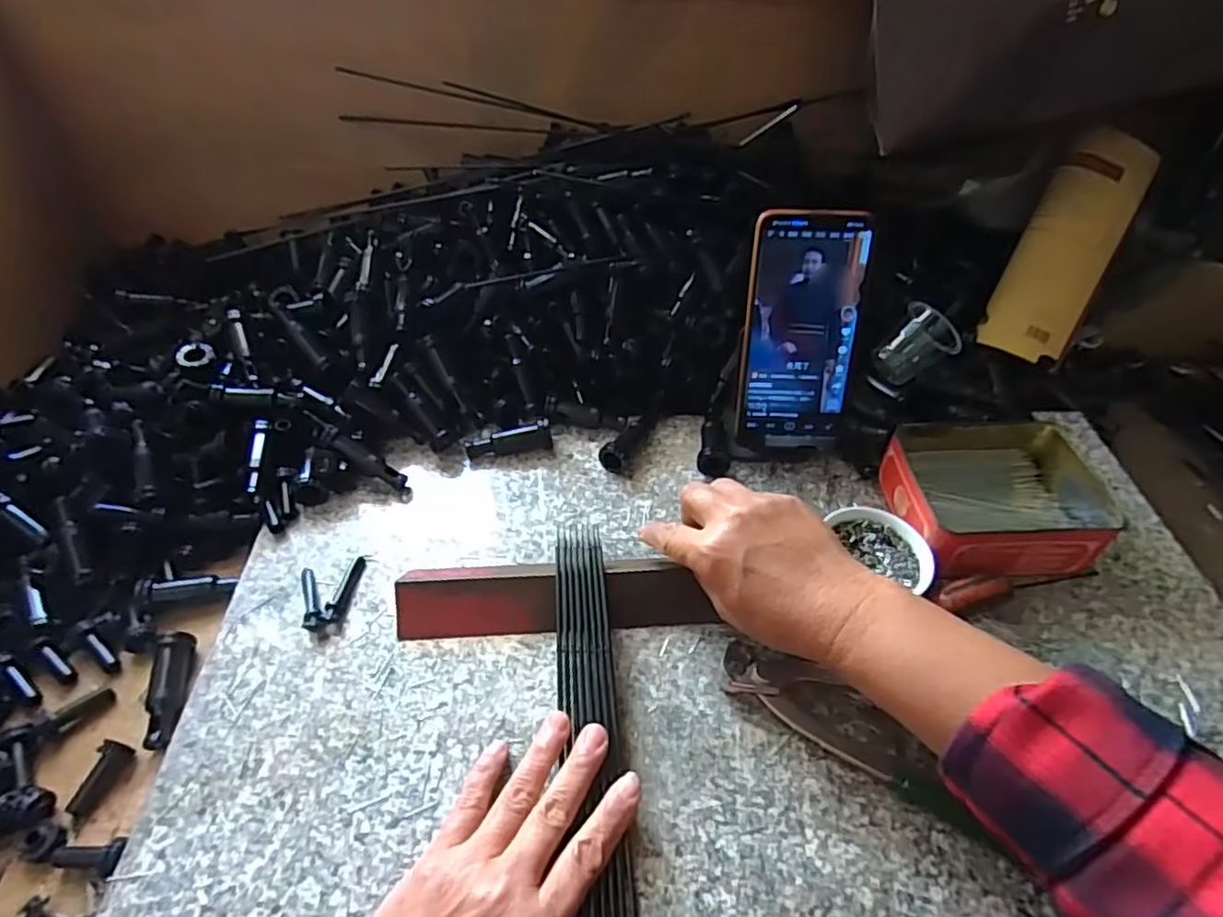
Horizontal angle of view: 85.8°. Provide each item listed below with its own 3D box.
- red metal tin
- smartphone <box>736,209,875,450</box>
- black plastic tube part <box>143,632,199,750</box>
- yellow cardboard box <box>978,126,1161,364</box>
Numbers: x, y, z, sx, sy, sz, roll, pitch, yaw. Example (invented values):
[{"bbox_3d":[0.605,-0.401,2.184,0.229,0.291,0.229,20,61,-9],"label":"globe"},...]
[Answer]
[{"bbox_3d":[0.259,0.028,0.449,0.125,0.045,0.108,-4,47,-3],"label":"red metal tin"},{"bbox_3d":[0.132,-0.084,0.457,0.078,0.164,0.013,-1,26,-1],"label":"smartphone"},{"bbox_3d":[-0.264,0.136,0.392,0.016,0.016,0.064,-9,47,-7],"label":"black plastic tube part"},{"bbox_3d":[0.403,-0.183,0.583,0.075,0.037,0.214,28,92,24],"label":"yellow cardboard box"}]

